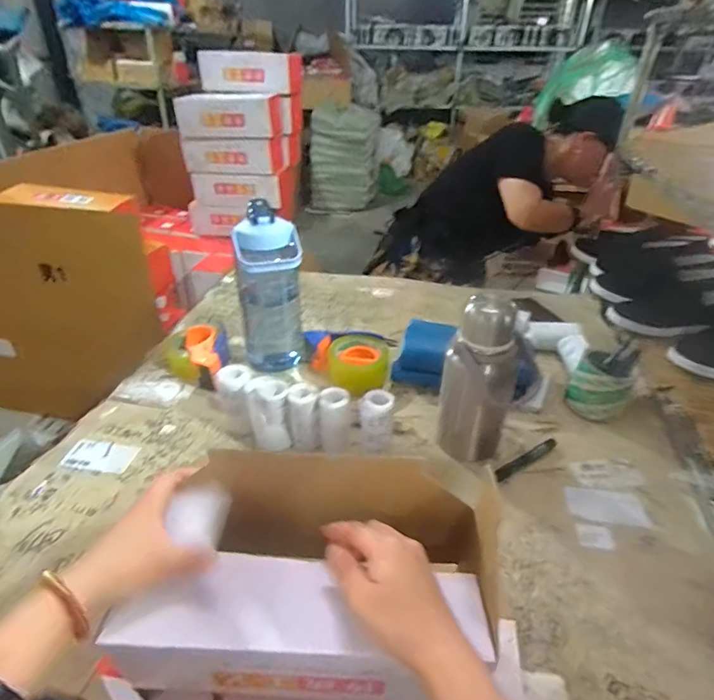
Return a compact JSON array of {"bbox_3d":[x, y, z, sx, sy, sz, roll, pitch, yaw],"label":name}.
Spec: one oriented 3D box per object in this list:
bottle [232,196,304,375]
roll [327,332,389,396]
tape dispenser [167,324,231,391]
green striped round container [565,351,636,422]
[{"bbox_3d":[-0.144,-0.083,0.770,0.100,0.279,0.103,-12,36,-17],"label":"bottle"},{"bbox_3d":[0.004,0.024,0.816,0.110,0.060,0.109,2,34,2],"label":"roll"},{"bbox_3d":[-0.284,0.011,0.820,0.108,0.059,0.150,-11,36,-16],"label":"tape dispenser"},{"bbox_3d":[0.400,0.055,0.749,0.088,0.080,0.086,21,39,27],"label":"green striped round container"}]

